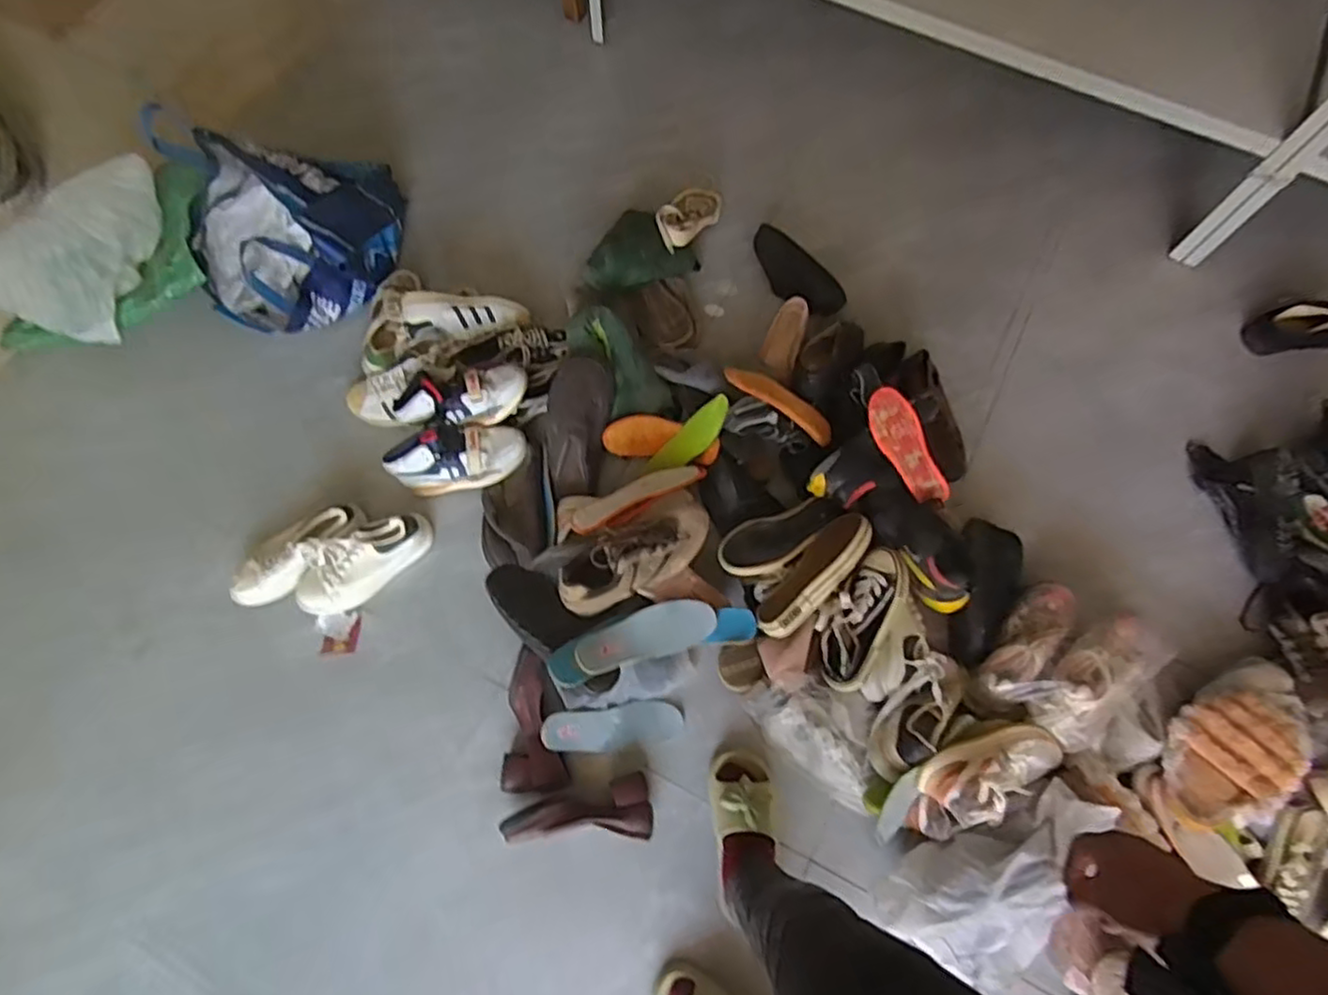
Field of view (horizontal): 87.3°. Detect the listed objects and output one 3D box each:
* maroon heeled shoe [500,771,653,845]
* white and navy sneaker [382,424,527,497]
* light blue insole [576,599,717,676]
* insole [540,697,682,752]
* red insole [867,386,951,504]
[{"bbox_3d":[-0.134,0.518,1.116,0.228,0.081,0.092,-13,71,-3],"label":"maroon heeled shoe"},{"bbox_3d":[-0.387,-0.074,1.293,0.256,0.092,0.101,-11,71,-3],"label":"white and navy sneaker"},{"bbox_3d":[-0.030,0.223,1.141,0.226,0.026,0.080,-14,69,-7],"label":"light blue insole"},{"bbox_3d":[-0.085,0.389,1.181,0.234,0.013,0.070,-2,70,-15],"label":"insole"},{"bbox_3d":[0.412,-0.090,1.188,0.073,0.018,0.204,-28,104,21],"label":"red insole"}]

